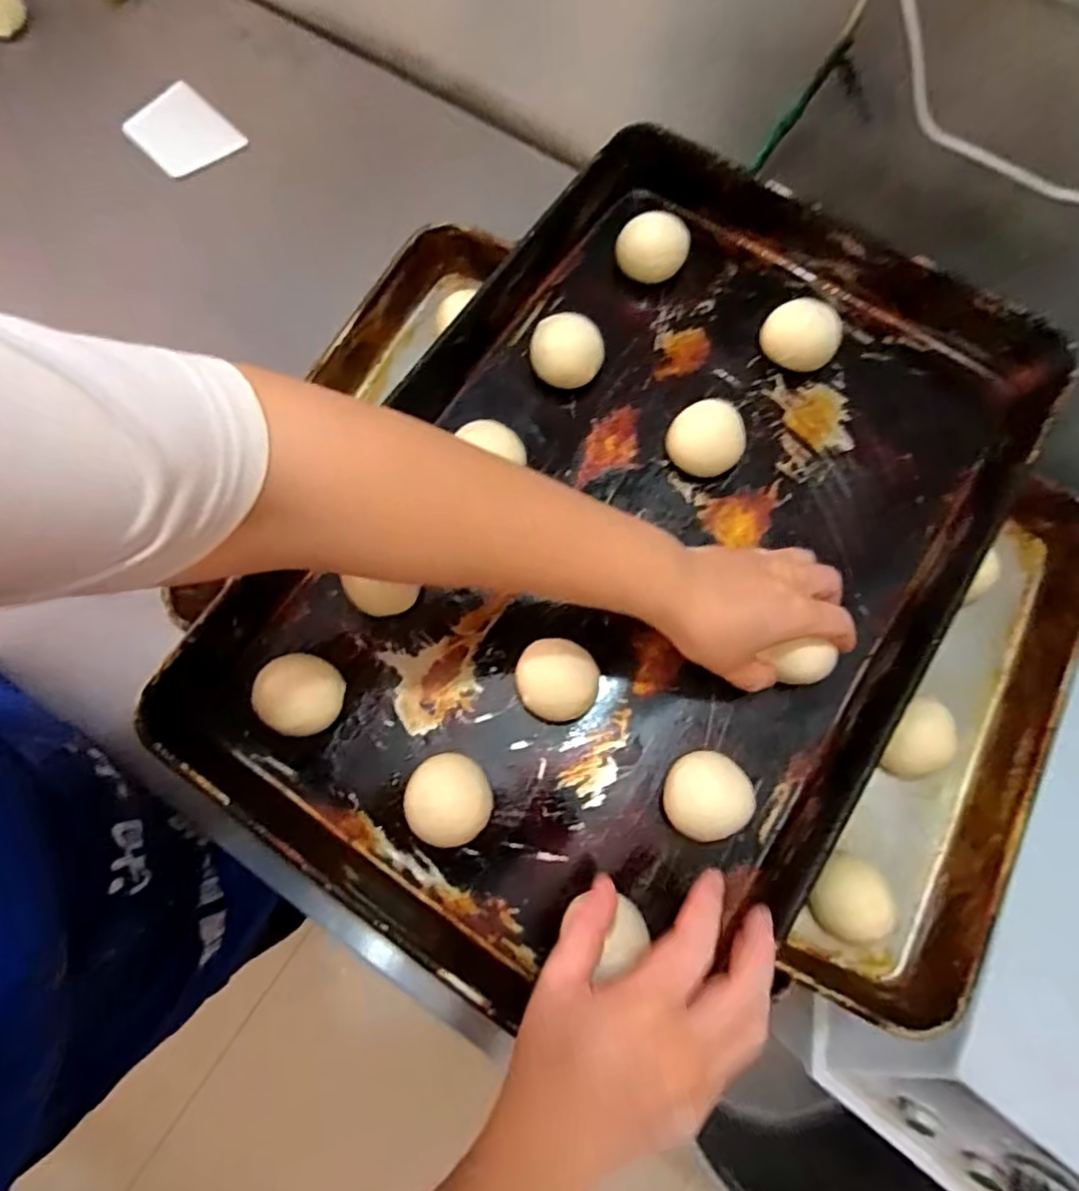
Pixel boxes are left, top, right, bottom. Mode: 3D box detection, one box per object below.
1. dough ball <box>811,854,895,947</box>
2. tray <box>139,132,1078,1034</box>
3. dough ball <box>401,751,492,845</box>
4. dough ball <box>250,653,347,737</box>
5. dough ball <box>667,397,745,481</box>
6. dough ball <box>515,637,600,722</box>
[{"bbox_3d":[0.208,0.205,0.444,0.050,0.035,0.050,0,73,0],"label":"dough ball"},{"bbox_3d":[0.068,-0.046,0.472,0.419,0.062,0.595,32,76,9],"label":"tray"},{"bbox_3d":[-0.057,0.130,0.419,0.050,0.034,0.054,0,73,0],"label":"dough ball"},{"bbox_3d":[-0.158,0.065,0.434,0.051,0.033,0.052,0,73,0],"label":"dough ball"},{"bbox_3d":[0.125,-0.118,0.491,0.054,0.028,0.050,30,75,8],"label":"dough ball"},{"bbox_3d":[0.011,0.056,0.439,0.052,0.038,0.053,0,73,0],"label":"dough ball"}]

